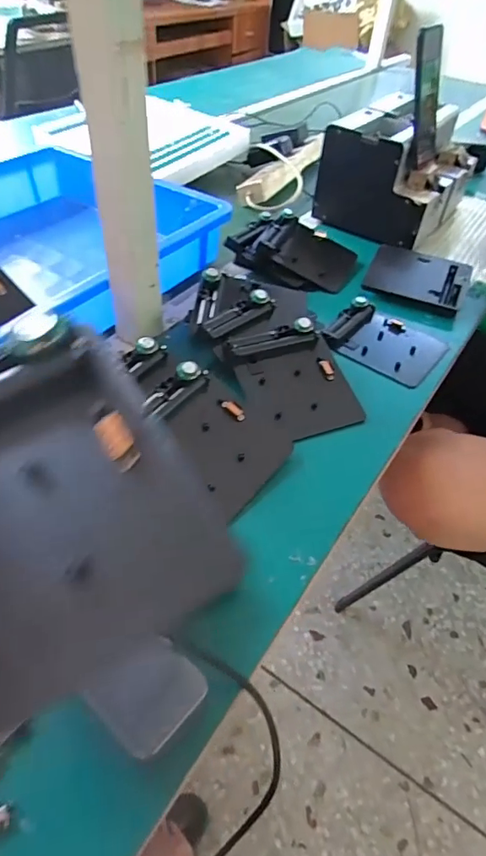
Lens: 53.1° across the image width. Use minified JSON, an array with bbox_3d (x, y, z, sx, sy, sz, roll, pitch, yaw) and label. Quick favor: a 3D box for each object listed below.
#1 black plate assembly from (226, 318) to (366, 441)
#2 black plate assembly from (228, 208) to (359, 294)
[{"bbox_3d":[0.056,-0.050,0.504,0.110,0.020,0.129,-16,69,-19],"label":"black plate assembly"},{"bbox_3d":[0.073,-0.258,0.693,0.172,0.045,0.136,21,49,14],"label":"black plate assembly"}]

